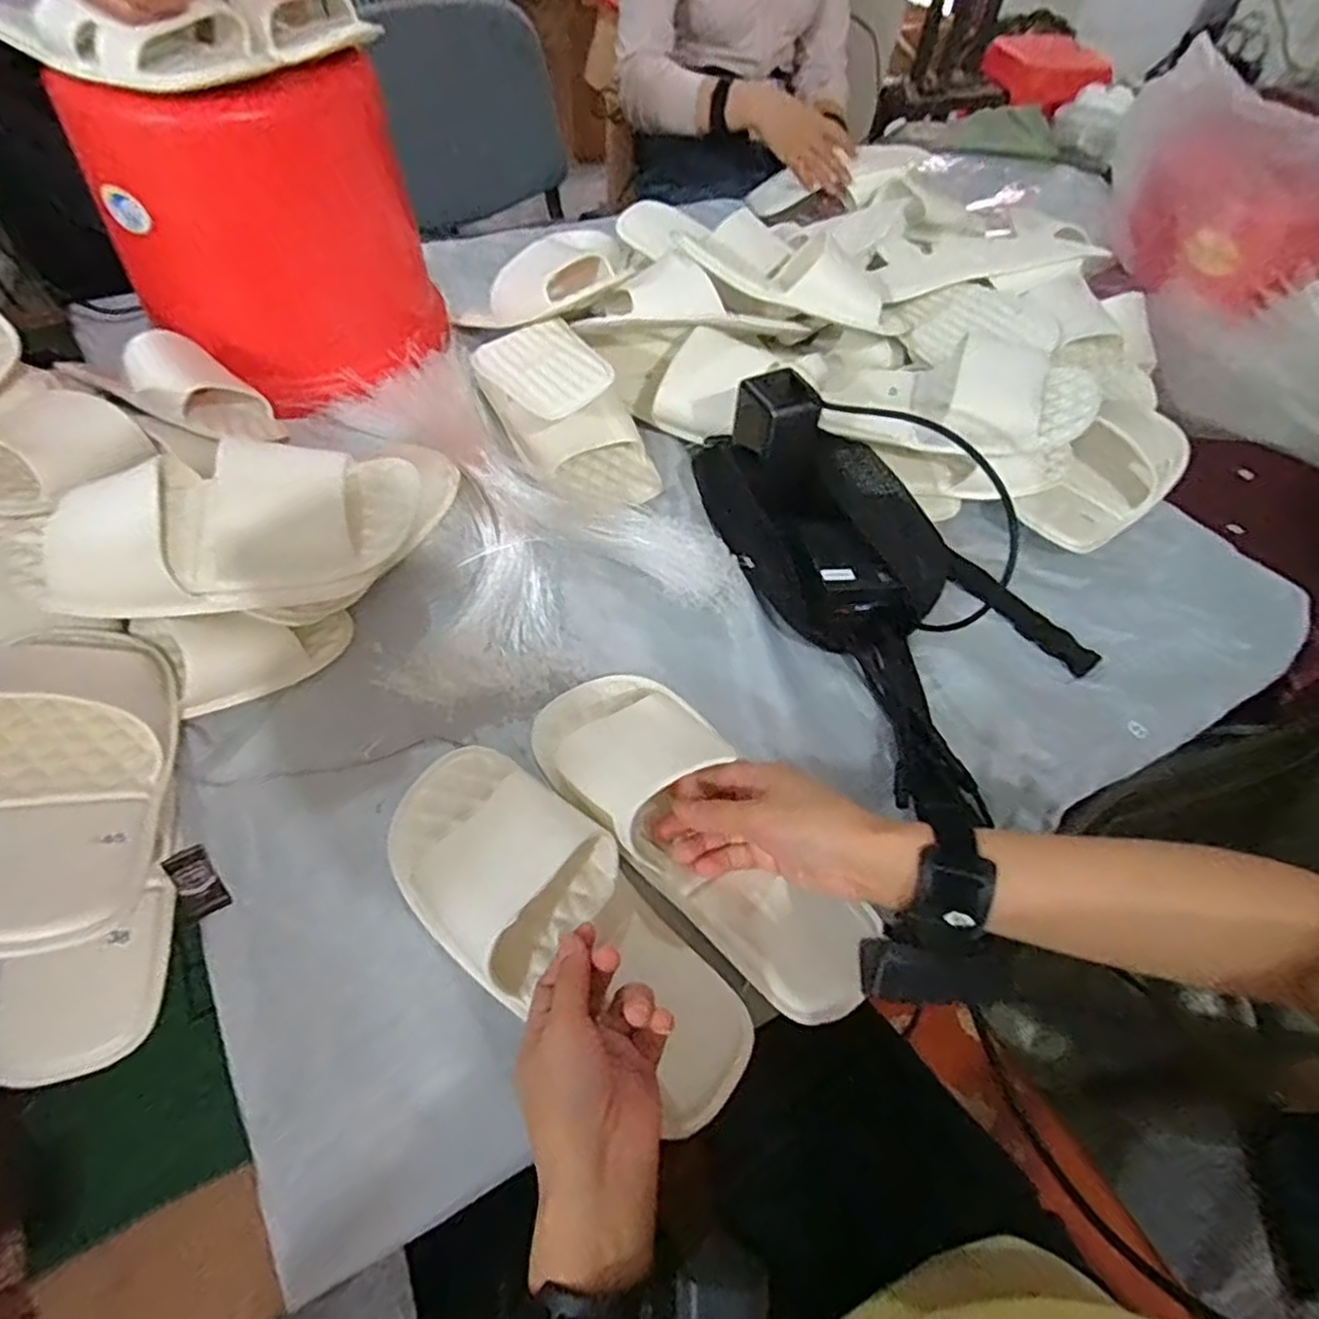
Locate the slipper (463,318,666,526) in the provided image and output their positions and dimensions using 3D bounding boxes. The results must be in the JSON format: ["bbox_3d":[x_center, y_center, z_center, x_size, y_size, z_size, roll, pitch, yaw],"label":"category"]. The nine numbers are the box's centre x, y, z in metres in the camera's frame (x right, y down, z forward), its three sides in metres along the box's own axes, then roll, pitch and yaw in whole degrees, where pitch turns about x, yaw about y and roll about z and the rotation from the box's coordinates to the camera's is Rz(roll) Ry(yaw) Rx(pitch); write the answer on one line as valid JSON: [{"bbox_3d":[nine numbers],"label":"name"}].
[{"bbox_3d":[-0.082,-0.244,0.642,0.107,0.085,0.231,-26,60,-21],"label":"slipper"}]

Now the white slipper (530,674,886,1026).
[{"bbox_3d":[0.024,0.100,0.446,0.104,0.072,0.261,-33,69,-25],"label":"white slipper"}]

